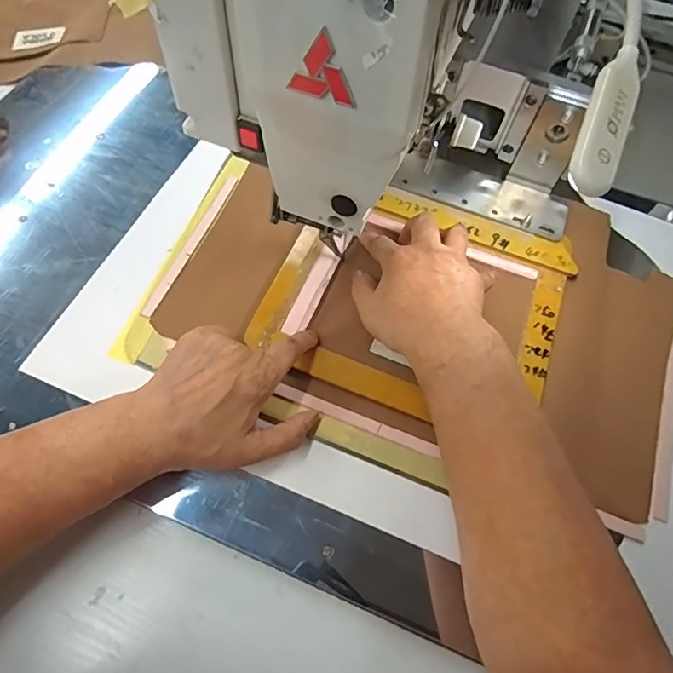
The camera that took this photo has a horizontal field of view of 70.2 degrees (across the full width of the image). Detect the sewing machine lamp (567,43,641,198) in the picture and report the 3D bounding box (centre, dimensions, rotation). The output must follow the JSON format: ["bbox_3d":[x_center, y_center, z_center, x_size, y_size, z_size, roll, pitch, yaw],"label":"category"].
[{"bbox_3d":[0.162,-0.131,0.283,0.028,0.011,0.102,21,78,7],"label":"sewing machine lamp"}]

